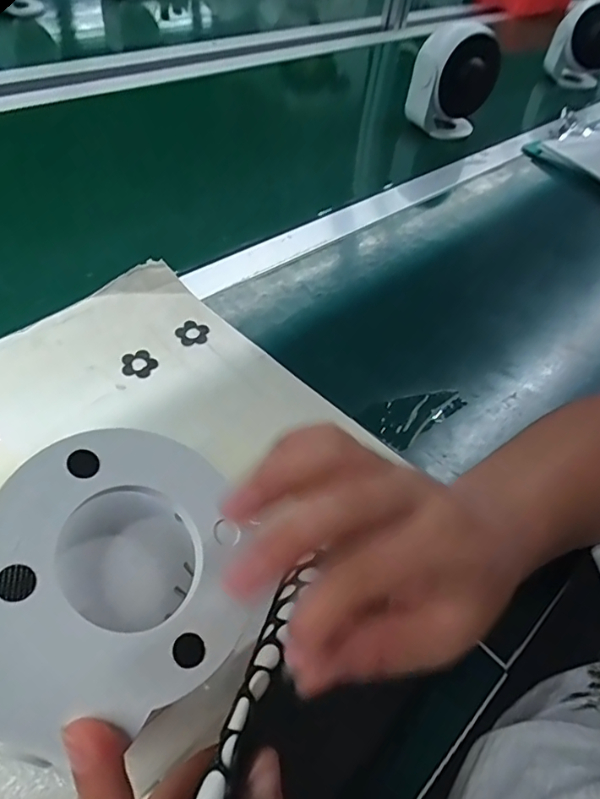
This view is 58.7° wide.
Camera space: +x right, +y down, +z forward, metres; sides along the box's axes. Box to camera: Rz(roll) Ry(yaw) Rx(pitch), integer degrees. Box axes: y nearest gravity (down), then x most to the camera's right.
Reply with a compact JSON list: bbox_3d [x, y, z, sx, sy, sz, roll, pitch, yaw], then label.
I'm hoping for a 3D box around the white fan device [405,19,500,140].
[{"bbox_3d":[0.223,-0.463,0.780,0.110,0.144,0.129,17,49,6],"label":"white fan device"}]

